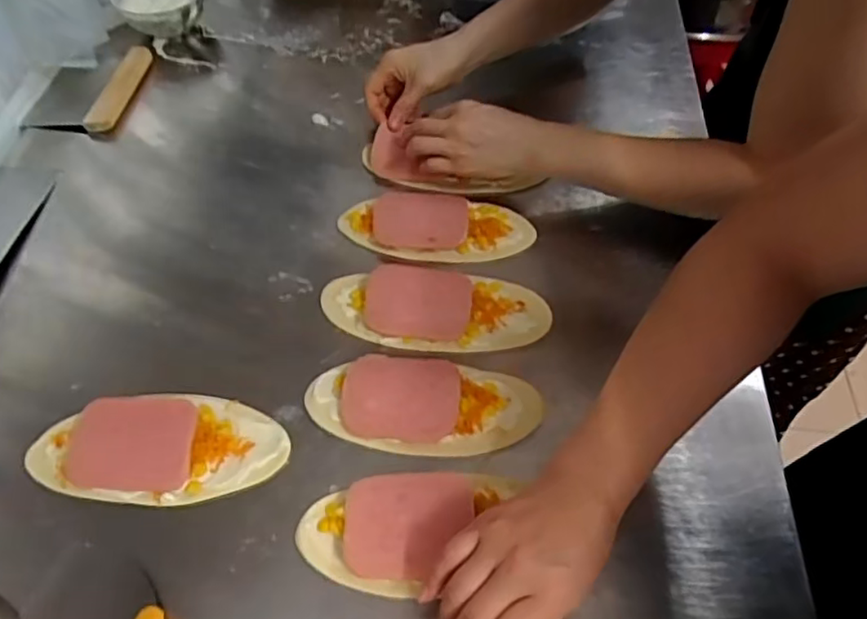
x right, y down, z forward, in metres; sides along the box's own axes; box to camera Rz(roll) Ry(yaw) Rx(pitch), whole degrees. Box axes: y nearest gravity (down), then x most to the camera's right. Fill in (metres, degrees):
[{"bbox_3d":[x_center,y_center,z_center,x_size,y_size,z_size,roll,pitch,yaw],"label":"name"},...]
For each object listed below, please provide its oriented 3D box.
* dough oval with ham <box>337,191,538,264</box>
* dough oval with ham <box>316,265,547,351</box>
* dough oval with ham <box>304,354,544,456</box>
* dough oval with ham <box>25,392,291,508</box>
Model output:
[{"bbox_3d":[0.003,-0.084,0.631,0.192,0.029,0.084,2,56,2],"label":"dough oval with ham"},{"bbox_3d":[0.001,-0.004,0.567,0.203,0.019,0.081,3,56,2],"label":"dough oval with ham"},{"bbox_3d":[-0.009,0.078,0.511,0.191,0.022,0.079,6,56,5],"label":"dough oval with ham"},{"bbox_3d":[-0.219,0.107,0.490,0.196,0.025,0.088,-2,56,-1],"label":"dough oval with ham"}]

